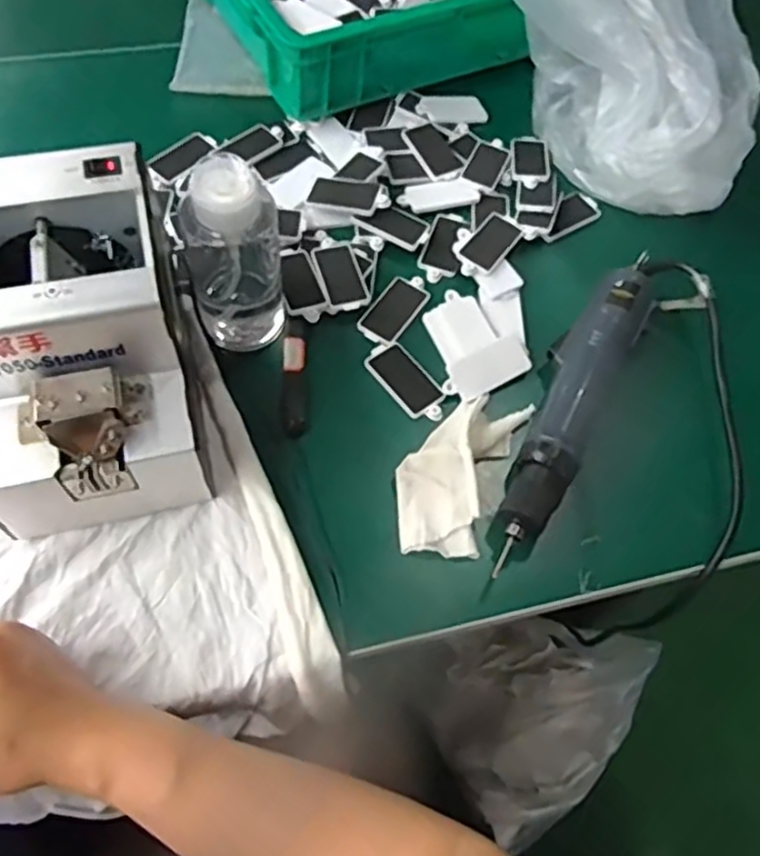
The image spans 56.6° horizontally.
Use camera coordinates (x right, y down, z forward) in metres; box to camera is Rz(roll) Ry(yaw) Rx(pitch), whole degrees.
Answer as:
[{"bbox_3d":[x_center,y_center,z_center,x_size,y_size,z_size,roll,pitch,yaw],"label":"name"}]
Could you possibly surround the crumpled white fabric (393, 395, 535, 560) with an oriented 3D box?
[{"bbox_3d":[0.052,0.024,0.478,0.067,0.020,0.125,21,63,7],"label":"crumpled white fabric"}]

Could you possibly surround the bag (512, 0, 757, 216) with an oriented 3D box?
[{"bbox_3d":[0.177,-0.327,0.570,0.139,0.173,0.327,-34,101,-20],"label":"bag"}]

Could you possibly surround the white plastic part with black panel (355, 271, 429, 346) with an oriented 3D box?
[{"bbox_3d":[0.012,-0.094,0.554,0.033,0.004,0.072,30,64,11],"label":"white plastic part with black panel"}]

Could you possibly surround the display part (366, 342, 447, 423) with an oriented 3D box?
[{"bbox_3d":[0.019,-0.034,0.522,0.034,0.004,0.070,-34,69,-20],"label":"display part"}]

